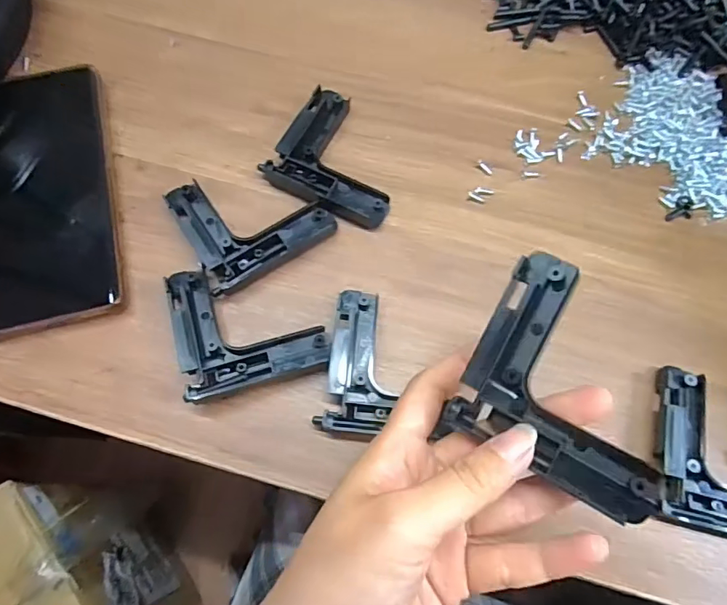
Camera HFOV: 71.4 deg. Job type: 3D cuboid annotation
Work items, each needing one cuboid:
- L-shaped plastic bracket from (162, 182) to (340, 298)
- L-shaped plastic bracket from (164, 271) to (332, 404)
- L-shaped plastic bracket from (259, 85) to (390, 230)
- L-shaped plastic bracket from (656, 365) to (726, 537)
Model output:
[{"bbox_3d":[-0.062,-0.049,0.286,0.076,0.016,0.070,-28,73,-10],"label":"L-shaped plastic bracket"},{"bbox_3d":[-0.060,0.009,0.264,0.072,0.020,0.071,-15,71,-6],"label":"L-shaped plastic bracket"},{"bbox_3d":[-0.011,-0.088,0.303,0.075,0.013,0.073,26,72,8],"label":"L-shaped plastic bracket"},{"bbox_3d":[0.181,0.076,0.247,0.074,0.013,0.073,14,71,4],"label":"L-shaped plastic bracket"}]

